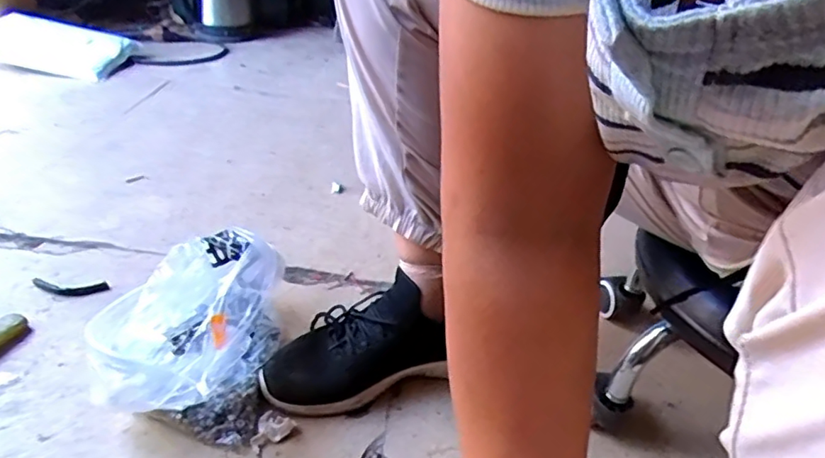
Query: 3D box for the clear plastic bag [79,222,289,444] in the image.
[{"bbox_3d":[-0.215,0.098,0.543,0.145,0.110,0.193,4,34,-6],"label":"clear plastic bag"}]

